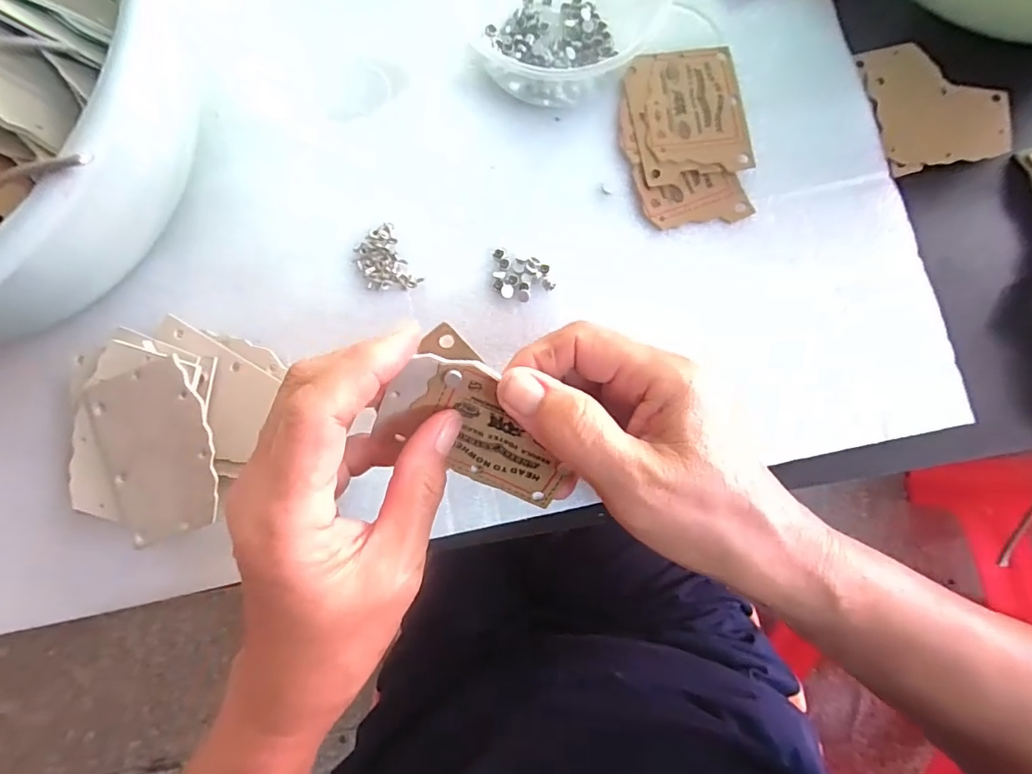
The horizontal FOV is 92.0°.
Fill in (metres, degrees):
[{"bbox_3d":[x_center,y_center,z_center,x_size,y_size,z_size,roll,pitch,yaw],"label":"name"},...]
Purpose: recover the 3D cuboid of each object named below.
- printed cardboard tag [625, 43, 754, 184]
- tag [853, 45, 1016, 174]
[{"bbox_3d":[0.097,-0.155,0.281,0.062,0.006,0.078,-10,81,0],"label":"printed cardboard tag"},{"bbox_3d":[0.244,-0.166,0.289,0.076,0.004,0.080,-11,78,-2],"label":"tag"}]

